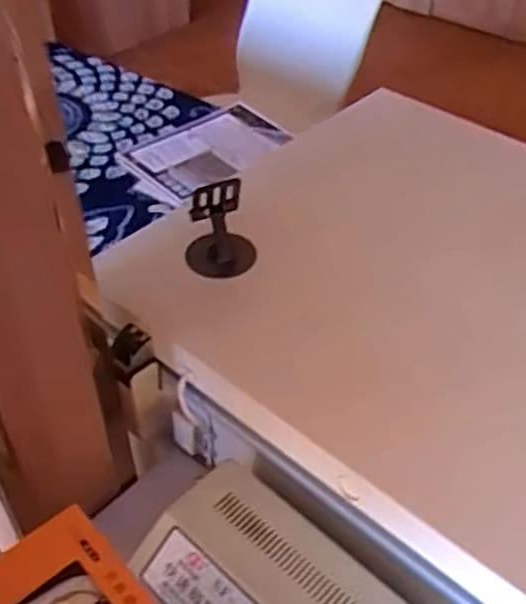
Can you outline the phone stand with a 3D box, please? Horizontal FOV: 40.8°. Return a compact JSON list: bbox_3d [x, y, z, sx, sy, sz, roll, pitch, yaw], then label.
[{"bbox_3d":[-0.051,-0.097,0.848,0.084,0.125,0.069,-9,43,-10],"label":"phone stand"}]

